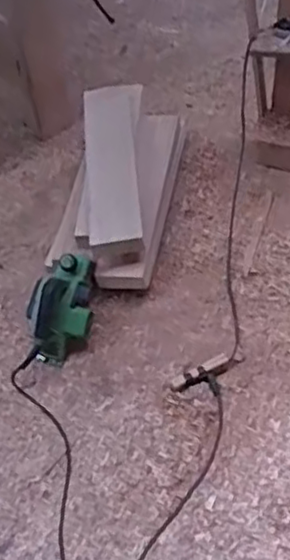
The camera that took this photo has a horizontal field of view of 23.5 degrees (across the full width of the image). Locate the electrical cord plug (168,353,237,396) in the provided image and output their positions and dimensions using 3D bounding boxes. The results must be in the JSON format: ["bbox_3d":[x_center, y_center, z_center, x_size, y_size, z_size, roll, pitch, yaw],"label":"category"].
[{"bbox_3d":[0.148,0.234,1.656,0.163,0.029,0.086,-25,51,-14],"label":"electrical cord plug"}]

